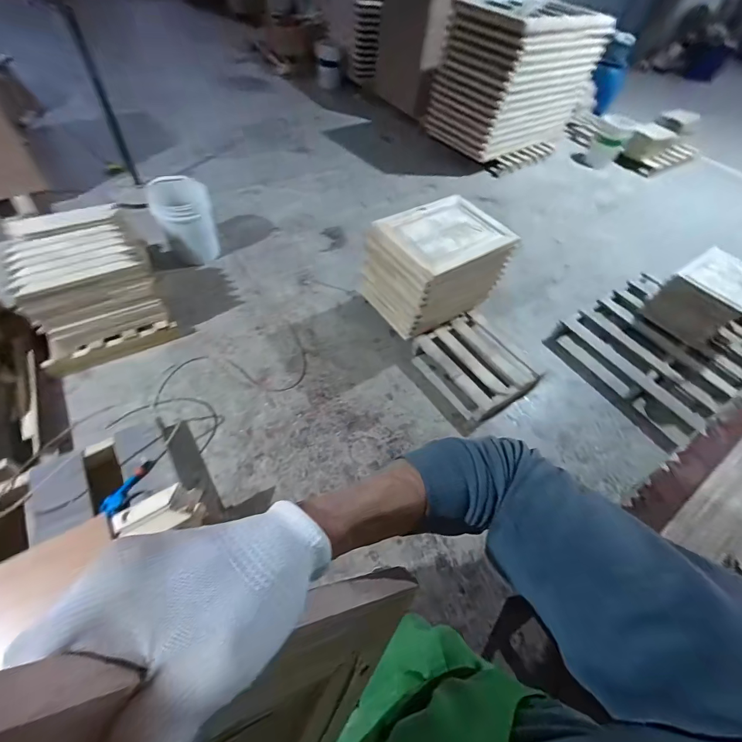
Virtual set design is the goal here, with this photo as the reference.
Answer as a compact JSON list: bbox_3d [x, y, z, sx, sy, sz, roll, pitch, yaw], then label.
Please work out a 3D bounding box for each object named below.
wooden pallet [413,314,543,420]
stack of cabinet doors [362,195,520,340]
[{"bbox_3d":[0.549,-0.046,1.823,0.494,0.093,0.517,-24,61,-22],"label":"wooden pallet"},{"bbox_3d":[0.341,-0.559,1.806,0.642,0.460,0.449,-29,63,-25],"label":"stack of cabinet doors"}]

